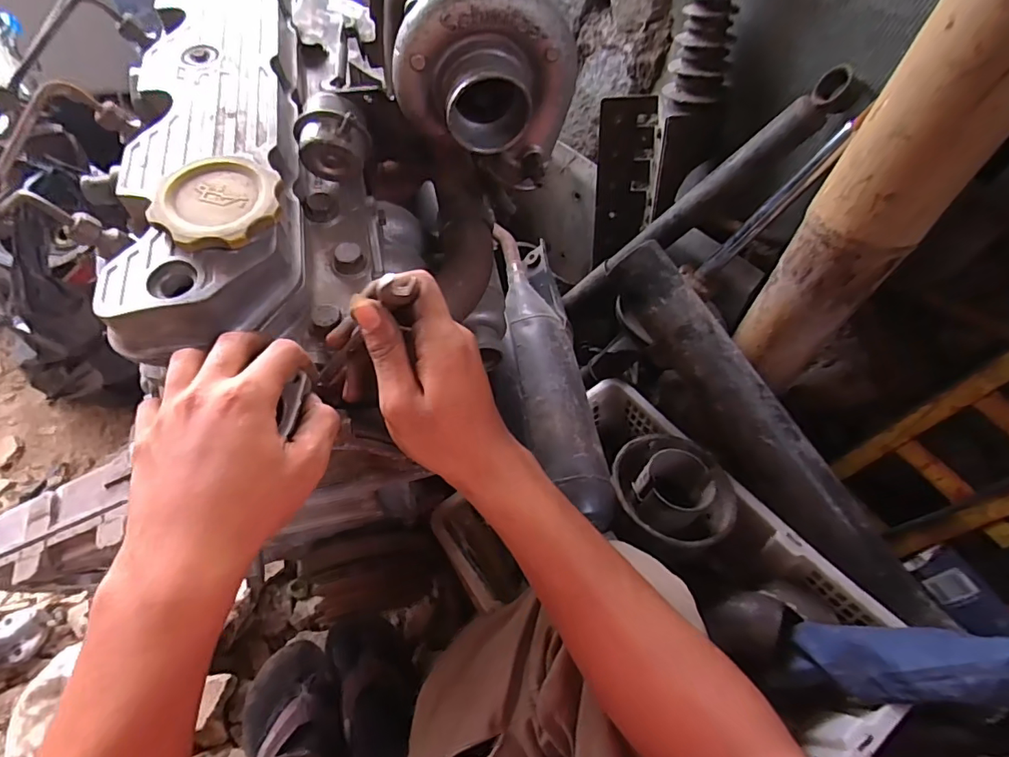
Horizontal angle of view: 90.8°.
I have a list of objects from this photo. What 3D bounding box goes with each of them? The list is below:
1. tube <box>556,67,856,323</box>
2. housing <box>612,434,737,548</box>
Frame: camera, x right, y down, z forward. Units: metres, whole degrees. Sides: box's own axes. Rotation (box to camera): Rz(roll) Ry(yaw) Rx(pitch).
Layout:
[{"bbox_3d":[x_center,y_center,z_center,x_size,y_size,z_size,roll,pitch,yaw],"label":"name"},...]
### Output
[{"bbox_3d":[0.219,-0.202,0.635,0.036,0.422,0.045,27,51,-24],"label":"tube"},{"bbox_3d":[0.200,0.138,0.604,0.143,0.069,0.132,2,53,-2],"label":"housing"}]

